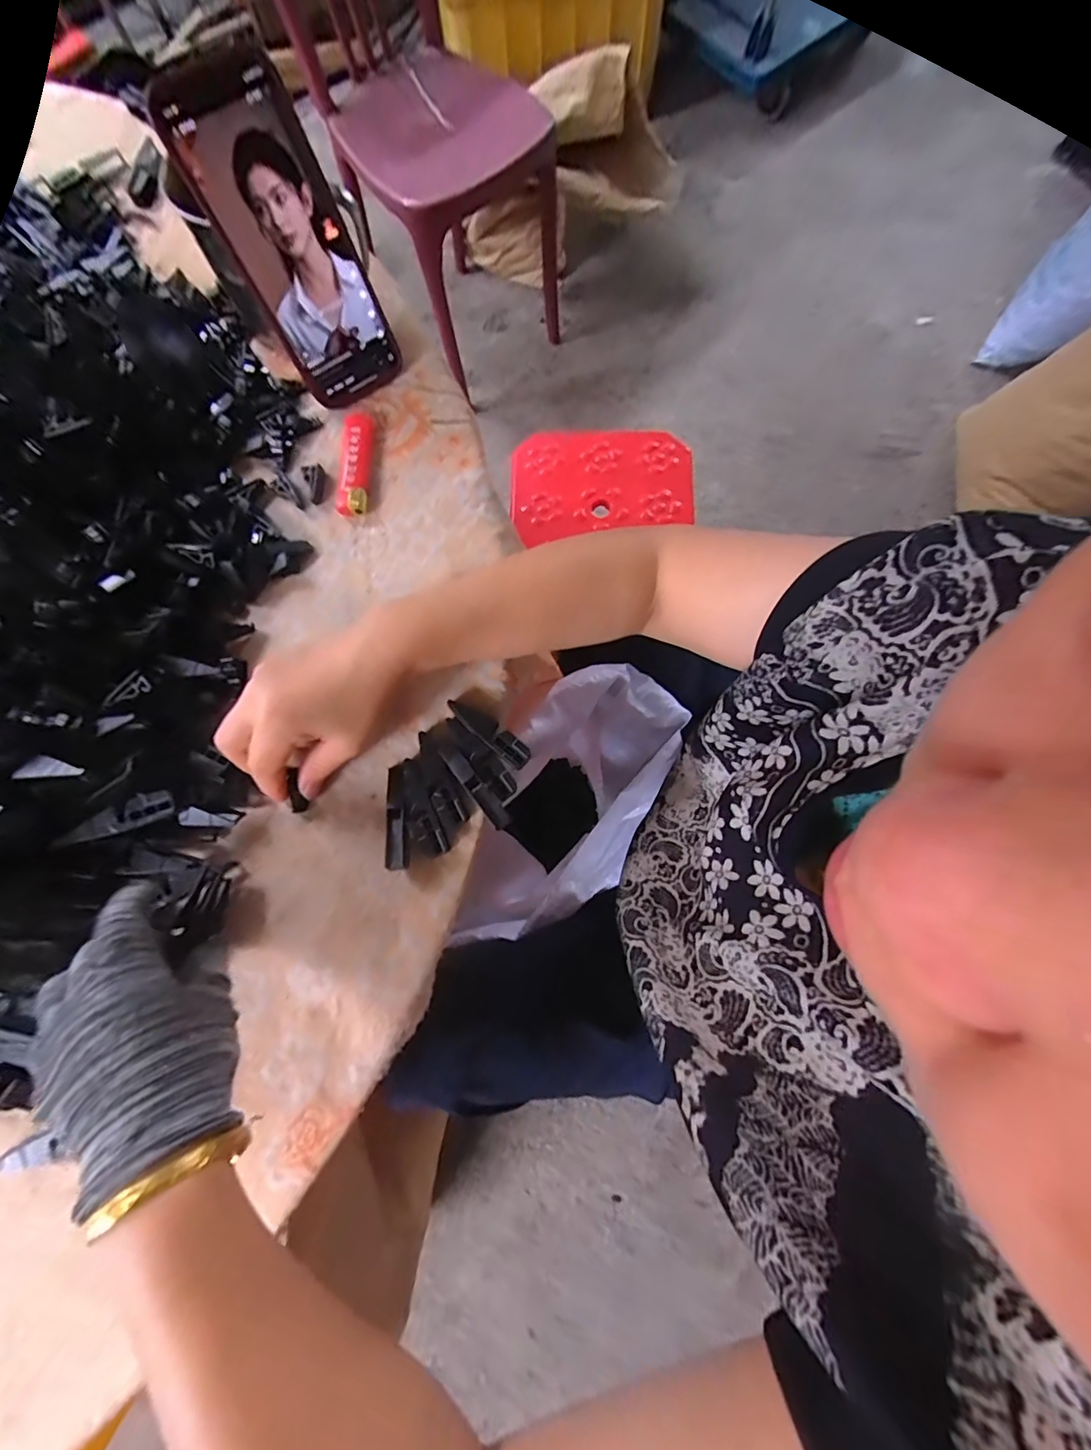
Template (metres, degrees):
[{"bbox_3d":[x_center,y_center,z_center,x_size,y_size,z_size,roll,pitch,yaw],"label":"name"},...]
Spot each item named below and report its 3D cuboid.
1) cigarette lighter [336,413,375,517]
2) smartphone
[{"bbox_3d":[-0.142,-0.194,0.364,0.022,0.011,0.075,2,80,-1],"label":"cigarette lighter"},{"bbox_3d":[-0.160,-0.301,0.315,0.074,0.157,0.008,-32,53,-4],"label":"smartphone"}]

